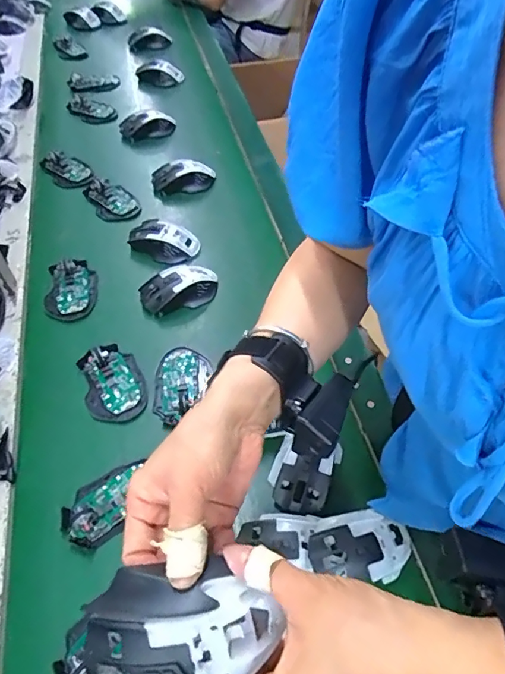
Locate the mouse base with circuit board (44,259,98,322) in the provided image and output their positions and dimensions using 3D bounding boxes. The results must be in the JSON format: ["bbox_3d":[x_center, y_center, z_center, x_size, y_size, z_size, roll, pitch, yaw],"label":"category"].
[{"bbox_3d":[-0.271,-0.072,0.702,0.069,0.027,0.104,-13,53,-2],"label":"mouse base with circuit board"}]

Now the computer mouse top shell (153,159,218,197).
[{"bbox_3d":[-0.126,-0.291,0.860,0.113,0.034,0.066,-17,54,-5],"label":"computer mouse top shell"}]

